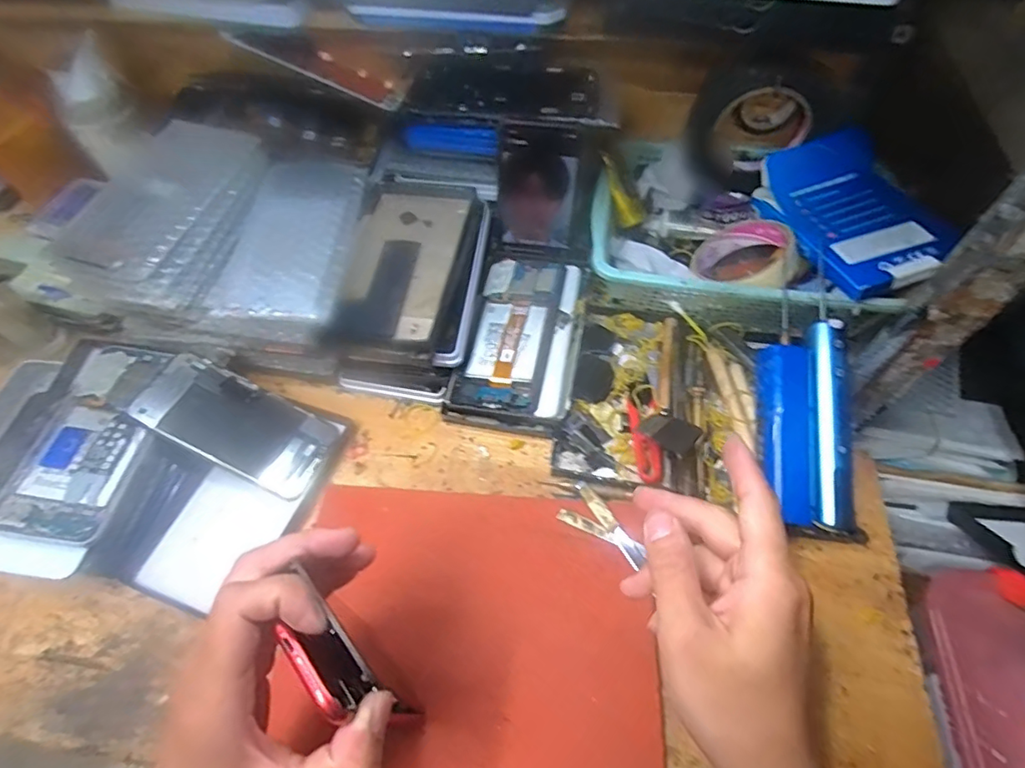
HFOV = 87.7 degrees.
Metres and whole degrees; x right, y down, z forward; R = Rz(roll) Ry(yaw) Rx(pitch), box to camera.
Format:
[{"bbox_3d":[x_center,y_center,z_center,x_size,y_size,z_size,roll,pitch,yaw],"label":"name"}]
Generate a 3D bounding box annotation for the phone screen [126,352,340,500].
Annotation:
[{"bbox_3d":[-0.225,0.033,0.441,0.144,0.011,0.069,33,71,-11],"label":"phone screen"}]

